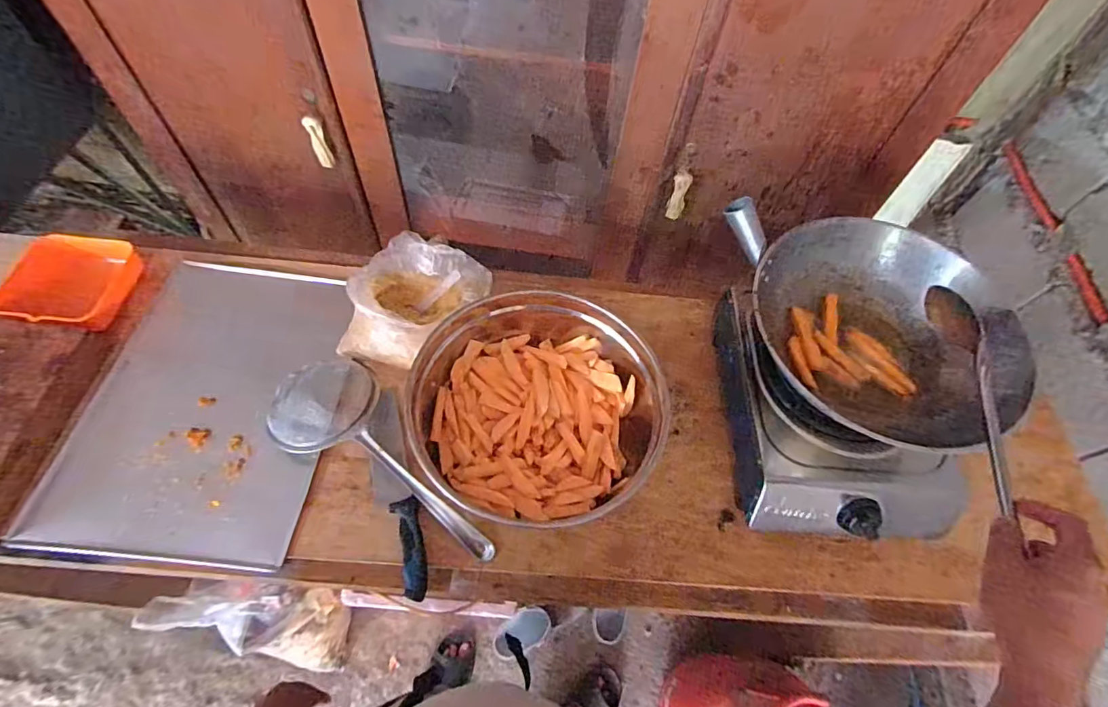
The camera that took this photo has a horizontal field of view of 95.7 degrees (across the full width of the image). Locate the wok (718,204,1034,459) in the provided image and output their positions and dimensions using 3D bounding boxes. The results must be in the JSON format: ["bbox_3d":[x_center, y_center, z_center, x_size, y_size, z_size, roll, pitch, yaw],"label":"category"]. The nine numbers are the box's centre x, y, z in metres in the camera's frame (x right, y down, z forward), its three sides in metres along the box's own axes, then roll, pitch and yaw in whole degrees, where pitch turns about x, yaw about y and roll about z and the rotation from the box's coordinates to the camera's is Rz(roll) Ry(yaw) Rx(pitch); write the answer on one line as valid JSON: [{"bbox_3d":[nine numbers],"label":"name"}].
[{"bbox_3d":[0.415,-0.040,0.661,0.351,0.144,0.307,0,61,-4],"label":"wok"}]

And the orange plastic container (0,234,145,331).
[{"bbox_3d":[-0.758,-0.116,0.787,0.151,0.046,0.162,6,61,0],"label":"orange plastic container"}]

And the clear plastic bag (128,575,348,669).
[{"bbox_3d":[-0.716,0.672,1.271,0.501,0.153,0.178,38,55,-33],"label":"clear plastic bag"}]

